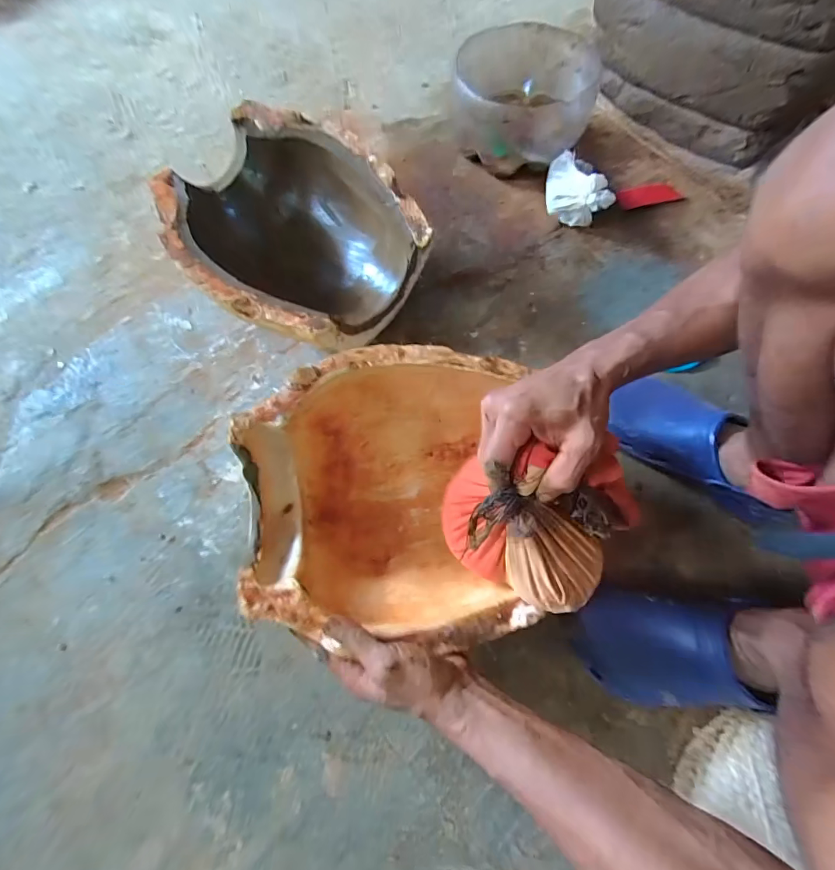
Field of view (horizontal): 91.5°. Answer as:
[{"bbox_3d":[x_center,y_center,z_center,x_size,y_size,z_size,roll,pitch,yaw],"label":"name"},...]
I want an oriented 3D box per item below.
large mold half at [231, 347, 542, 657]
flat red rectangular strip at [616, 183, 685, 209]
[{"bbox_3d":[-0.015,0.057,0.443,0.310,0.150,0.280,4,68,4],"label":"large mold half"},{"bbox_3d":[0.413,-0.433,0.733,0.113,0.008,0.047,-12,68,-3],"label":"flat red rectangular strip"}]

